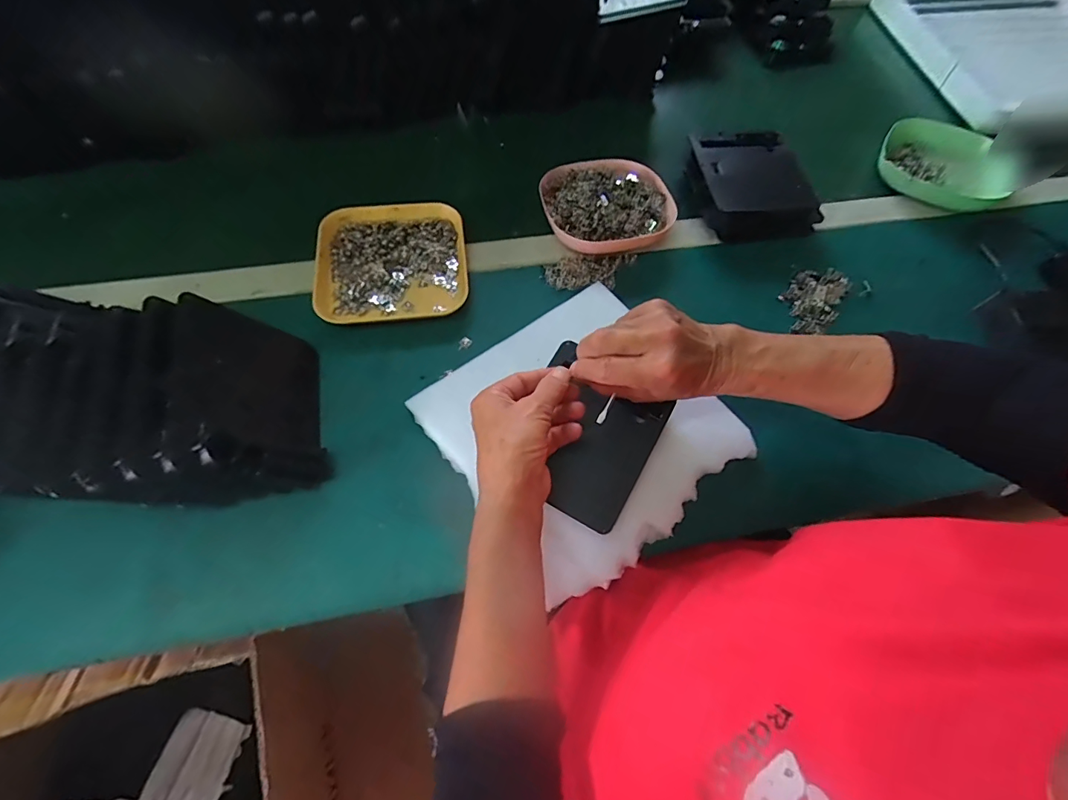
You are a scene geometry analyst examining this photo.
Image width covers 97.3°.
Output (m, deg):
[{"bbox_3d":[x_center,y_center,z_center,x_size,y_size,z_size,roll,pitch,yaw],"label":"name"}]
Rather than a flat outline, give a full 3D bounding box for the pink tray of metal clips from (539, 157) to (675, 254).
[{"bbox_3d":[0.079,-0.207,0.507,0.131,0.030,0.129,-11,66,-9],"label":"pink tray of metal clips"}]

